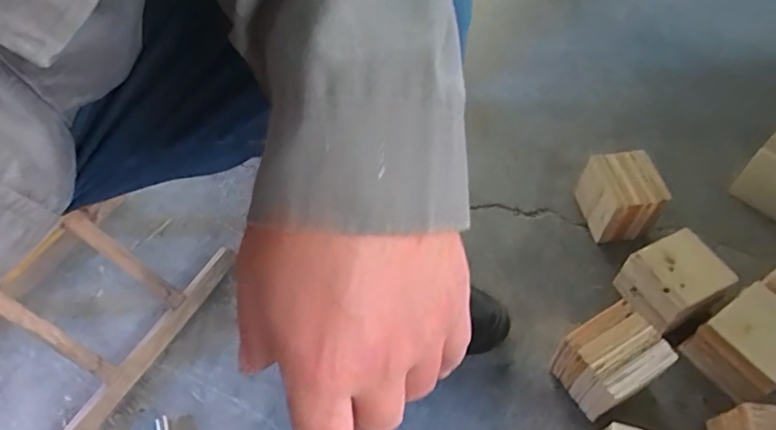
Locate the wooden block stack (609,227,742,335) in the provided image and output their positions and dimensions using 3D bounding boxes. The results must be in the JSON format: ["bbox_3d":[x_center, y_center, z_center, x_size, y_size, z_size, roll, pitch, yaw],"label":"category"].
[{"bbox_3d":[0.370,0.091,0.684,0.103,0.085,0.098,-20,56,-14],"label":"wooden block stack"}]

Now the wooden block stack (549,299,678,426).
[{"bbox_3d":[0.258,0.171,0.615,0.098,0.091,0.093,-29,59,-19],"label":"wooden block stack"}]

